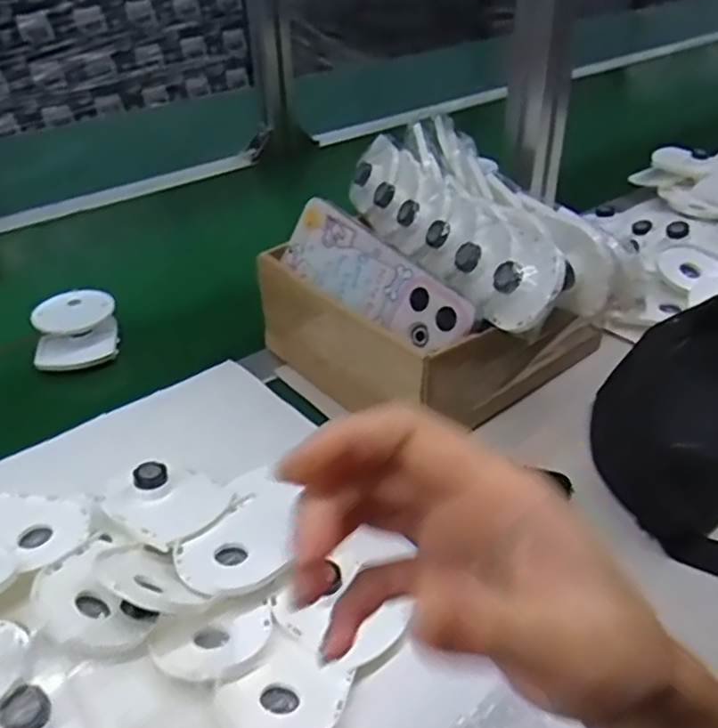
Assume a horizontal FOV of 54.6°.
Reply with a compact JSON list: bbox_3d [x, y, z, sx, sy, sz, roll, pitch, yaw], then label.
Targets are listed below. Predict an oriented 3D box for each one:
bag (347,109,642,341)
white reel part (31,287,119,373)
[{"bbox_3d":[0.076,-0.107,0.498,0.103,0.059,0.256,-12,37,-14],"label":"bag"},{"bbox_3d":[-0.234,-0.029,0.575,0.064,0.035,0.066,-12,37,-14],"label":"white reel part"}]

